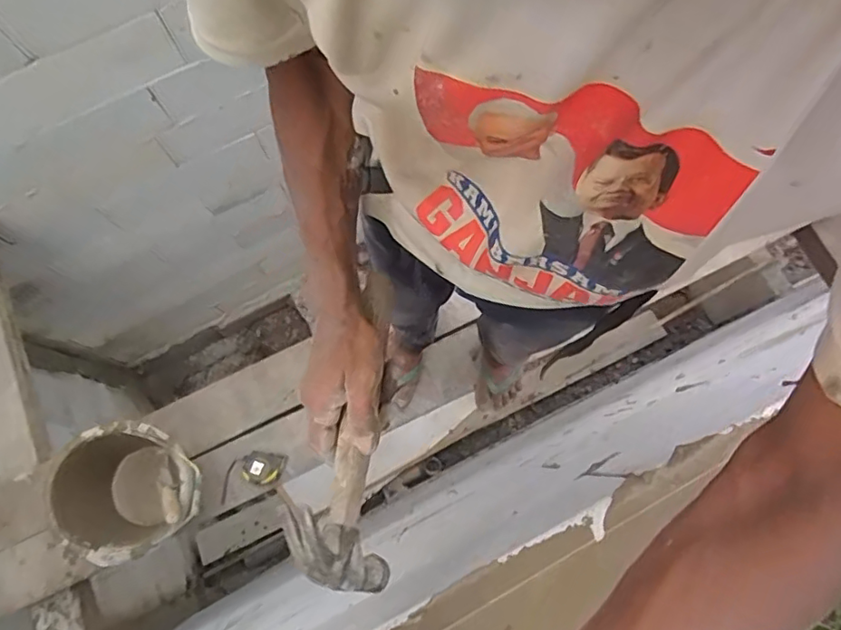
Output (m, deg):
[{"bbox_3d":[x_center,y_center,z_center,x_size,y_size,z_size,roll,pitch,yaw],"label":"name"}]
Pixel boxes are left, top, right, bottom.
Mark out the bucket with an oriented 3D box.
[{"bbox_3d":[-0.643,0.401,1.320,0.321,0.235,0.285,-15,76,-4],"label":"bucket"}]

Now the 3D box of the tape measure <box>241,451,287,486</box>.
[{"bbox_3d":[-0.398,0.387,1.428,0.106,0.068,0.084,10,76,3],"label":"tape measure"}]

